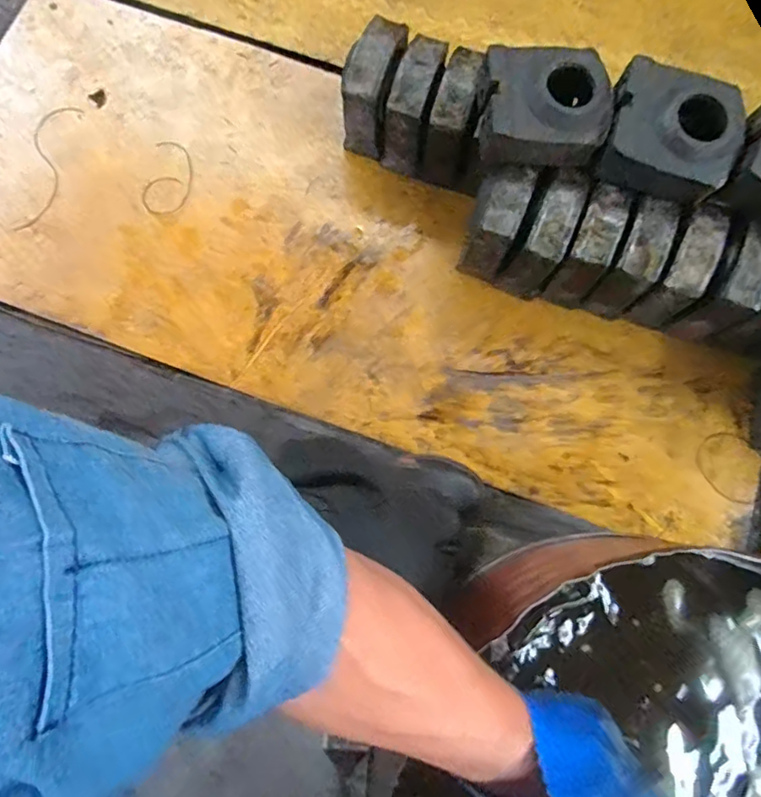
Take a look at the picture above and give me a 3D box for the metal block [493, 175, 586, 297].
[{"bbox_3d":[0.267,-0.269,0.895,0.076,0.192,0.136,22,79,4],"label":"metal block"}]

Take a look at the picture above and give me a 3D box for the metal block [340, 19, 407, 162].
[{"bbox_3d":[-0.014,-0.539,0.953,0.083,0.197,0.153,20,78,4],"label":"metal block"}]

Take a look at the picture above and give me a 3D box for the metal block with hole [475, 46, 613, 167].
[{"bbox_3d":[0.244,-0.437,0.794,0.176,0.068,0.151,4,78,0],"label":"metal block with hole"}]

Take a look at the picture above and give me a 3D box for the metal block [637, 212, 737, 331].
[{"bbox_3d":[0.484,-0.209,0.882,0.070,0.171,0.130,19,78,4],"label":"metal block"}]

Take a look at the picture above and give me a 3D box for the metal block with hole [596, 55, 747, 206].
[{"bbox_3d":[0.428,-0.389,0.786,0.183,0.077,0.150,18,78,3],"label":"metal block with hole"}]

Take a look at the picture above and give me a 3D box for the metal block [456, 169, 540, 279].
[{"bbox_3d":[0.190,-0.287,0.895,0.076,0.184,0.106,17,78,3],"label":"metal block"}]

